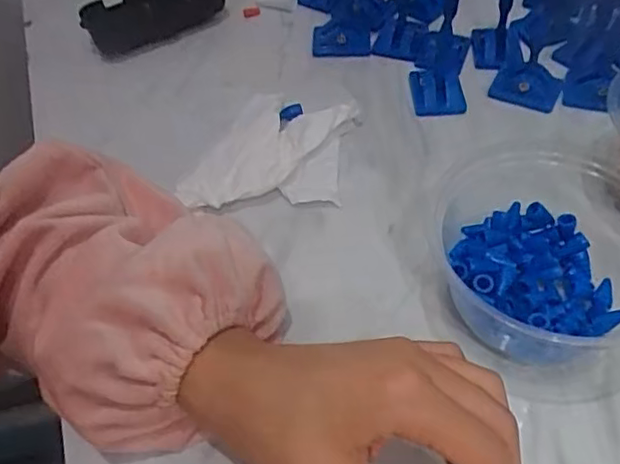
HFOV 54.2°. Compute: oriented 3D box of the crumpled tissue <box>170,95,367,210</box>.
[{"bbox_3d":[-0.025,-0.051,0.385,0.095,0.024,0.088,6,53,10],"label":"crumpled tissue"}]

